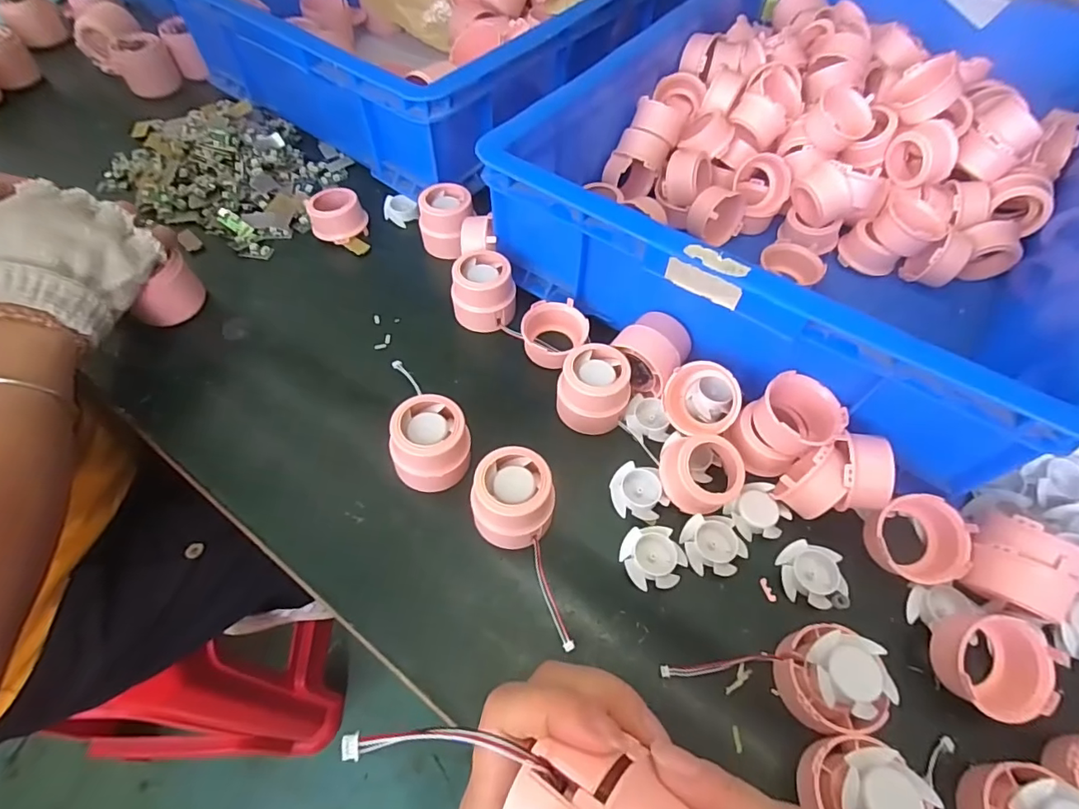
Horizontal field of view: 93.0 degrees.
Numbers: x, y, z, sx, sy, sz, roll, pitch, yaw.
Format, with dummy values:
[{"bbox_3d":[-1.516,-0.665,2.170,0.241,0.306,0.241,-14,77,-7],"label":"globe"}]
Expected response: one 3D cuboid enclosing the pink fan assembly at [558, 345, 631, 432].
[{"bbox_3d":[0.041,-0.010,0.385,0.053,0.048,0.055,7,58,3],"label":"pink fan assembly"}]

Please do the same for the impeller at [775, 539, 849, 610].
[{"bbox_3d":[0.174,0.109,0.328,0.040,0.014,0.036,21,60,12],"label":"impeller"}]

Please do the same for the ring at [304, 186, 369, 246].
[{"bbox_3d":[-0.195,-0.183,0.494,0.051,0.030,0.044,-17,60,-12],"label":"ring"}]

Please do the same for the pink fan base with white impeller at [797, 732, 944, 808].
[{"bbox_3d":[0.161,0.196,0.253,0.057,0.043,0.054,16,59,8],"label":"pink fan base with white impeller"}]

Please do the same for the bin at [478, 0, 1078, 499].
[{"bbox_3d":[0.282,-0.243,0.492,0.408,0.122,0.578,31,62,17],"label":"bin"}]

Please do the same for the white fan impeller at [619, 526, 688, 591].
[{"bbox_3d":[0.073,0.100,0.333,0.037,0.012,0.038,1,58,-1],"label":"white fan impeller"}]

